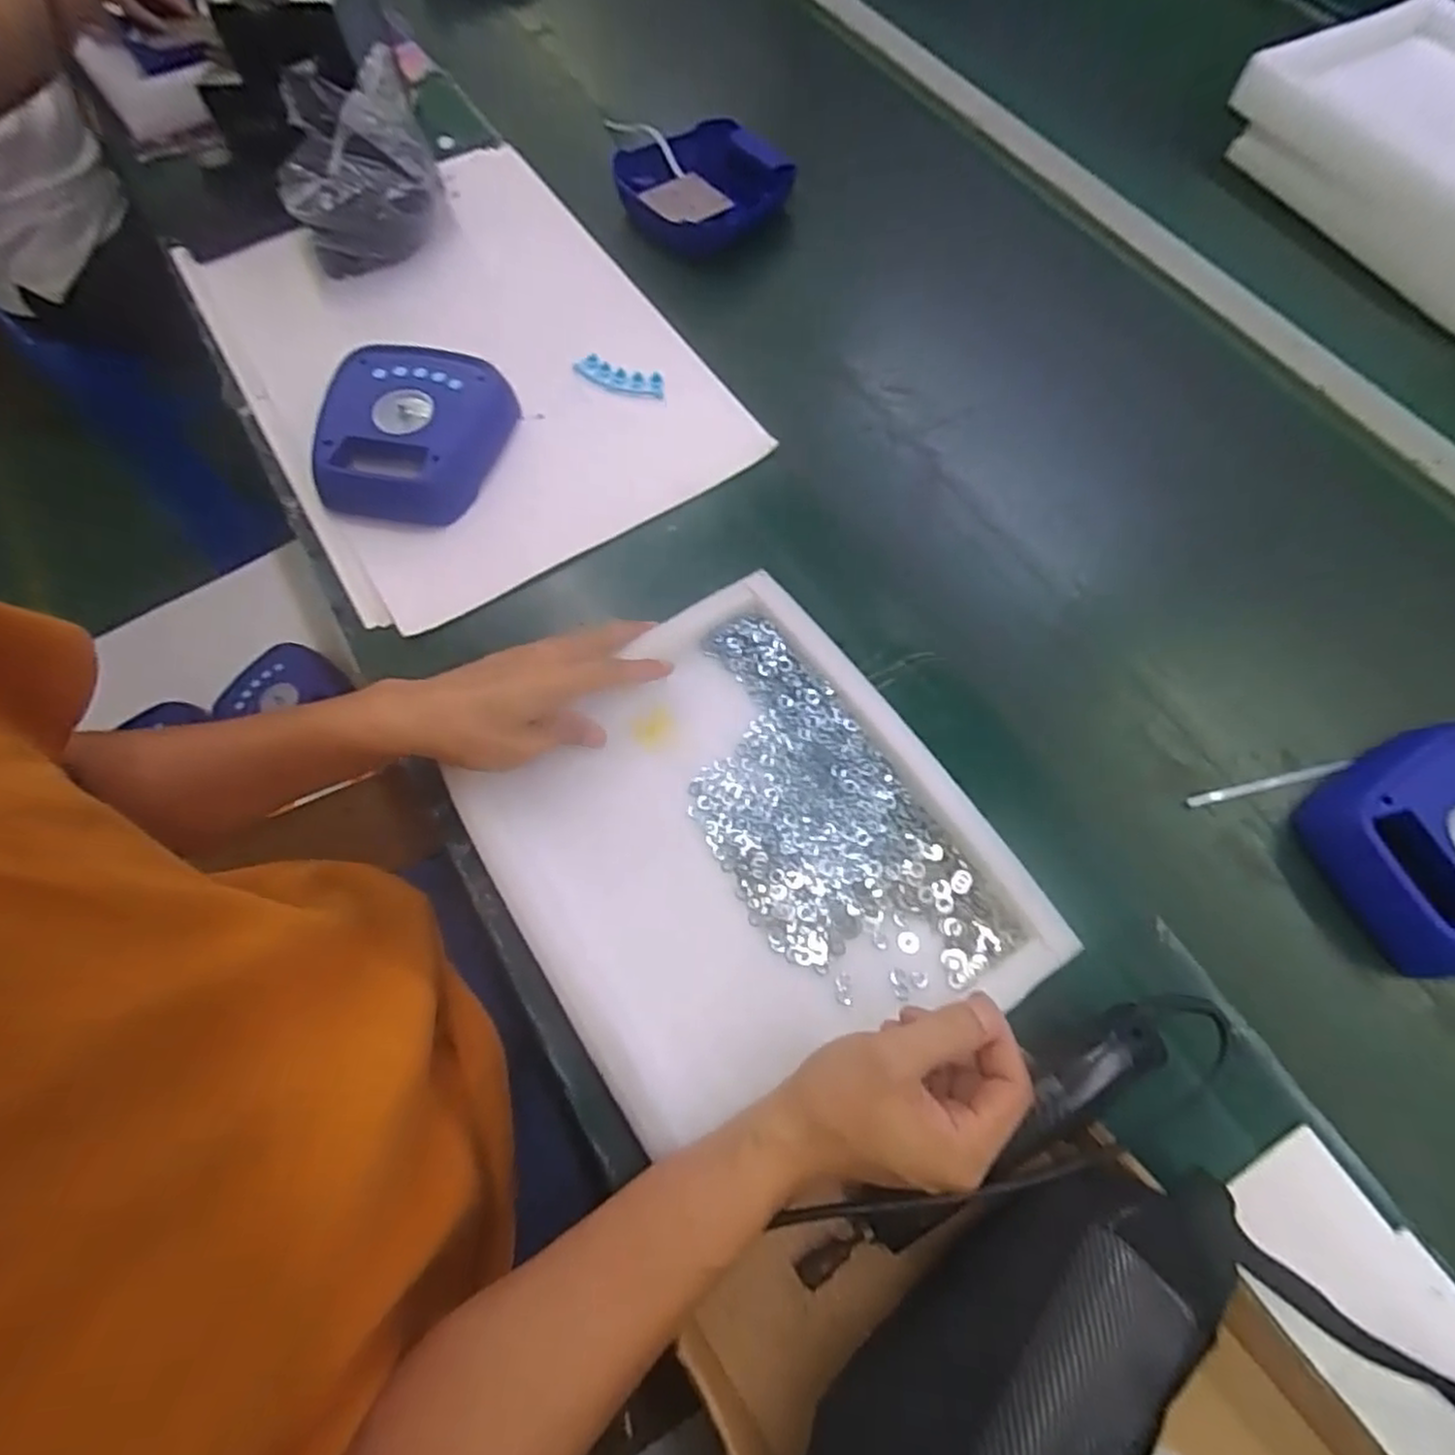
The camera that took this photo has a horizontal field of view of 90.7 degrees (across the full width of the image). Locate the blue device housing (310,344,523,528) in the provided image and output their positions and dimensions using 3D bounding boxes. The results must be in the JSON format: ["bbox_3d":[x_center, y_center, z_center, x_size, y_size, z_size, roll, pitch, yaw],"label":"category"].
[{"bbox_3d":[-0.276,-0.265,0.649,0.157,0.043,0.173,1,67,2],"label":"blue device housing"}]

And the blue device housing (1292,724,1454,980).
[{"bbox_3d":[0.520,0.080,0.509,0.185,0.045,0.163,-18,68,-6],"label":"blue device housing"}]

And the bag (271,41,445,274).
[{"bbox_3d":[-0.374,-0.564,0.733,0.141,0.132,0.153,-20,68,-7],"label":"bag"}]

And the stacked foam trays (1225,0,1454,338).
[{"bbox_3d":[0.781,-0.613,0.782,0.291,0.097,0.396,-31,70,-12],"label":"stacked foam trays"}]

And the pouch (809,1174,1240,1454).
[{"bbox_3d":[0.159,0.353,0.372,0.126,0.050,0.305,41,74,17],"label":"pouch"}]

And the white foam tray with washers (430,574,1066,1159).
[{"bbox_3d":[0.008,0.083,0.493,0.284,0.028,0.331,-33,70,-12],"label":"white foam tray with washers"}]

